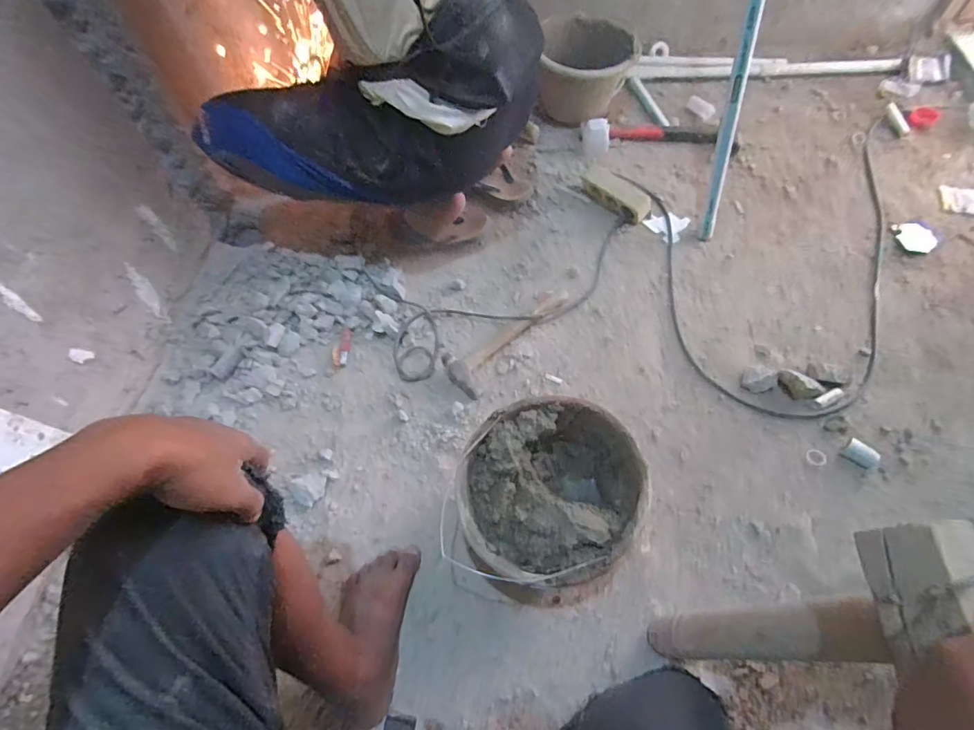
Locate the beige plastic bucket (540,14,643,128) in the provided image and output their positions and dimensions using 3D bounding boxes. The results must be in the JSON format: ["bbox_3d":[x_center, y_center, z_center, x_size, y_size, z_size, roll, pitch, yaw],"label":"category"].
[{"bbox_3d":[0.240,-0.716,1.181,0.220,0.149,0.215,-2,60,4],"label":"beige plastic bucket"}]

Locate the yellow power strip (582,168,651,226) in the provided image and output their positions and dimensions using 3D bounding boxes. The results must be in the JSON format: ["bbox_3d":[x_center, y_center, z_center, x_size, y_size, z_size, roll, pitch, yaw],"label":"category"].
[{"bbox_3d":[0.275,-0.367,1.040,0.046,0.052,0.159,-38,65,-17],"label":"yellow power strip"}]

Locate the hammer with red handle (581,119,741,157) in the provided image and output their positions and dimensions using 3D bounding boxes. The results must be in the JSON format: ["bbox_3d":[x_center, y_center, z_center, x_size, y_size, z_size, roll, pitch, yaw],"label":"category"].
[{"bbox_3d":[0.395,-0.526,1.110,0.348,0.057,0.091,3,60,5],"label":"hammer with red handle"}]

